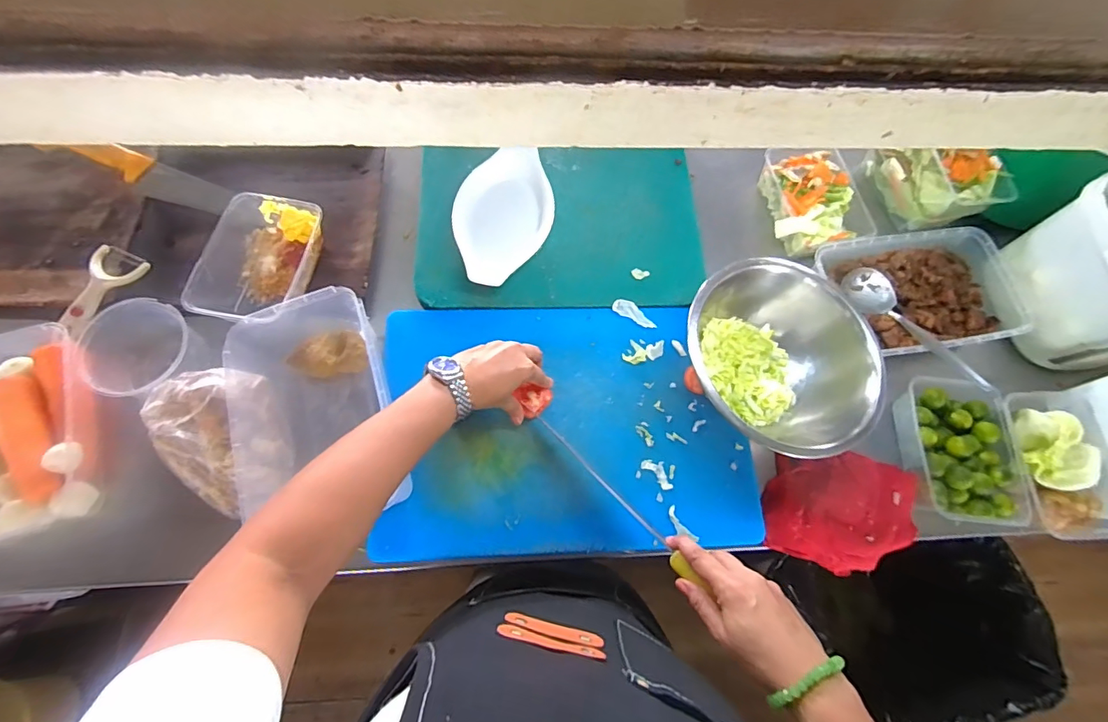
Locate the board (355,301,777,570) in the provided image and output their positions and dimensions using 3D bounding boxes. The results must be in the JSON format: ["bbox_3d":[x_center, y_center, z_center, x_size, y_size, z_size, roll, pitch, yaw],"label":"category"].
[{"bbox_3d":[0.020,0.072,0.585,0.433,0.014,0.298,-1,71,-3],"label":"board"}]

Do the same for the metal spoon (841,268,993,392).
[{"bbox_3d":[0.460,-0.045,0.618,0.055,0.025,0.211,-27,60,-11],"label":"metal spoon"}]

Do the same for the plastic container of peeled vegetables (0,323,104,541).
[{"bbox_3d":[-0.592,0.079,0.524,0.171,0.049,0.243,-7,71,-5],"label":"plastic container of peeled vegetables"}]

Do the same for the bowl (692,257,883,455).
[{"bbox_3d":[0.261,-0.007,0.568,0.202,0.117,0.199,1,71,-2],"label":"bowl"}]

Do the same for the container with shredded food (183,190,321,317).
[{"bbox_3d":[-0.369,-0.126,0.612,0.118,0.050,0.174,10,71,1],"label":"container with shredded food"}]

